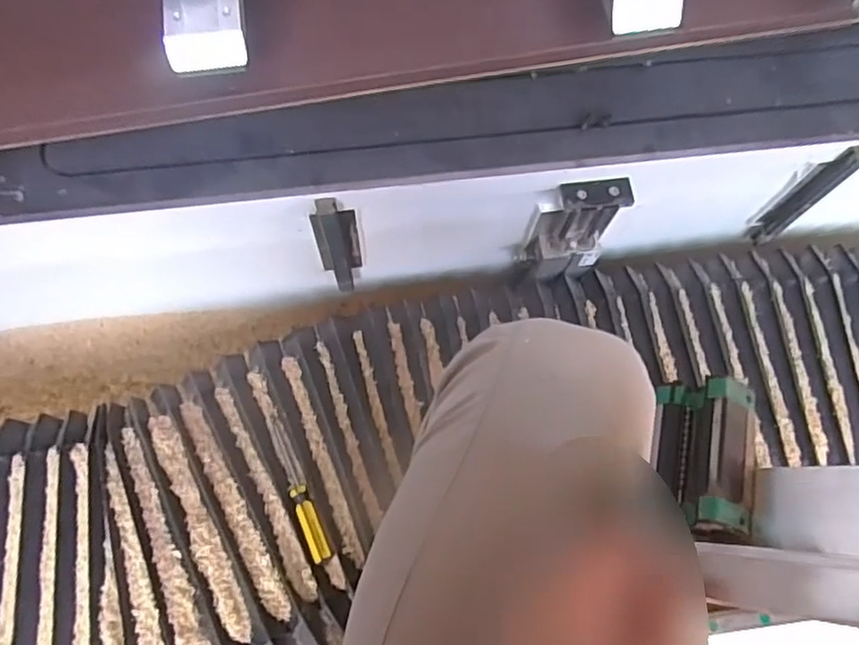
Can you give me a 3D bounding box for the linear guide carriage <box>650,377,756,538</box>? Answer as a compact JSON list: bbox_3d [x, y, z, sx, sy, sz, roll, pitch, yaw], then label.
[{"bbox_3d":[0.139,0.069,0.319,0.030,0.039,0.077,21,66,-16],"label":"linear guide carriage"}]

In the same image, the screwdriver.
[{"bbox_3d":[-0.140,0.170,0.659,0.022,0.021,0.166,-22,68,-10],"label":"screwdriver"}]

